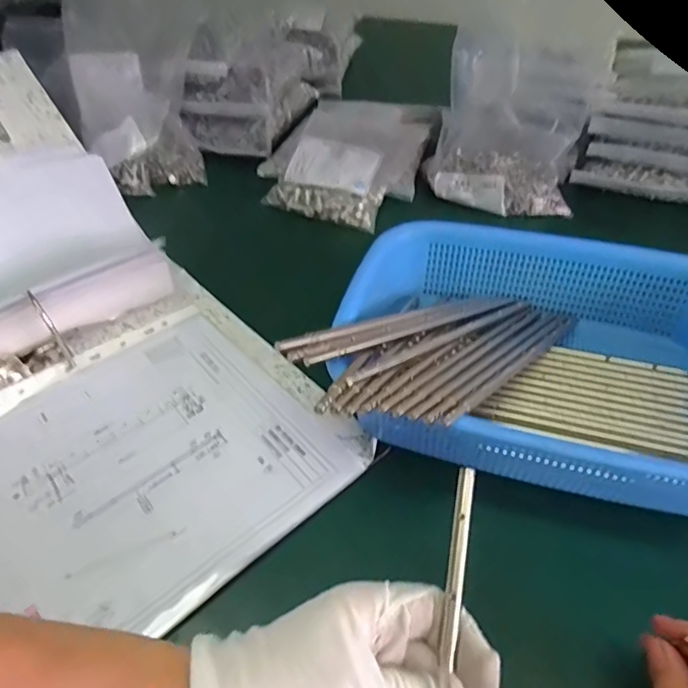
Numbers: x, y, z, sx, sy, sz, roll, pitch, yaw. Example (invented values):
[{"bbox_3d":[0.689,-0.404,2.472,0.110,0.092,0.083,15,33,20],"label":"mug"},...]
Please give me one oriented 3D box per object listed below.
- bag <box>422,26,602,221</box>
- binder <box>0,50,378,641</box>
[{"bbox_3d":[0.179,-0.240,0.564,0.160,0.150,0.106,16,49,15],"label":"bag"},{"bbox_3d":[-0.290,-0.025,0.383,0.367,0.169,0.539,-34,55,-27],"label":"binder"}]

